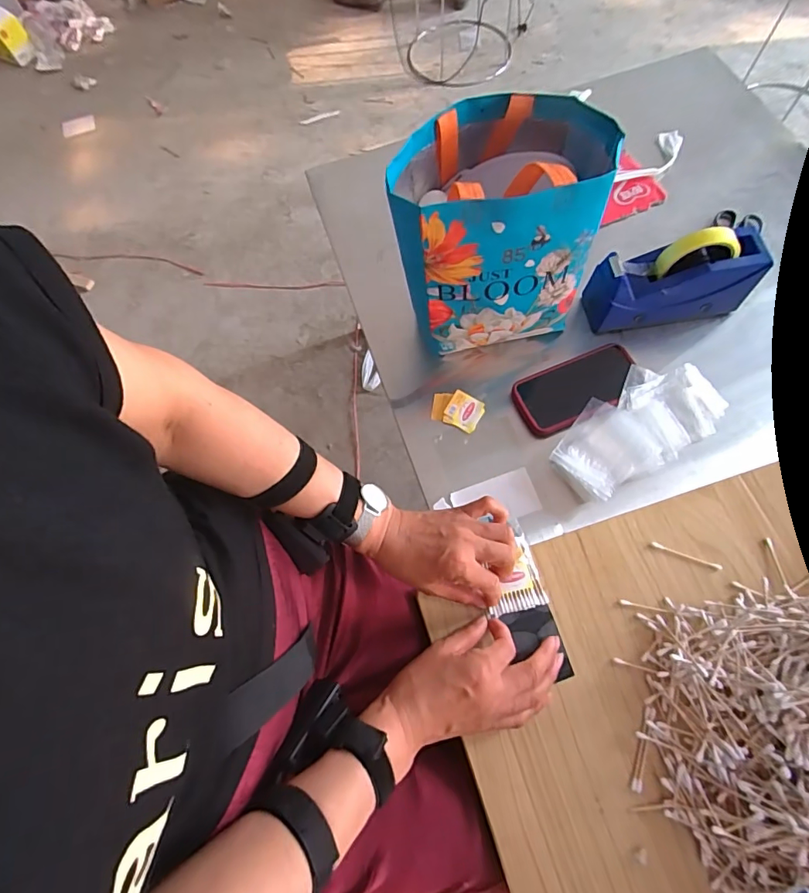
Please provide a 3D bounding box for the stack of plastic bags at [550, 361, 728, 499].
[{"bbox_3d":[0.304,-0.029,0.614,0.245,0.030,0.113,-30,70,-8],"label":"stack of plastic bags"}]

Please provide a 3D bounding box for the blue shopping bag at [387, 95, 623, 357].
[{"bbox_3d":[0.107,-0.266,0.591,0.226,0.228,0.179,-5,69,2],"label":"blue shopping bag"}]

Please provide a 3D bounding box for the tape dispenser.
[{"bbox_3d":[0.363,-0.225,0.648,0.211,0.141,0.069,-8,69,0],"label":"tape dispenser"}]

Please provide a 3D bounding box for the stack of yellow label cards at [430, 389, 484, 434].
[{"bbox_3d":[0.071,-0.051,0.652,0.070,0.012,0.048,22,72,12],"label":"stack of yellow label cards"}]

